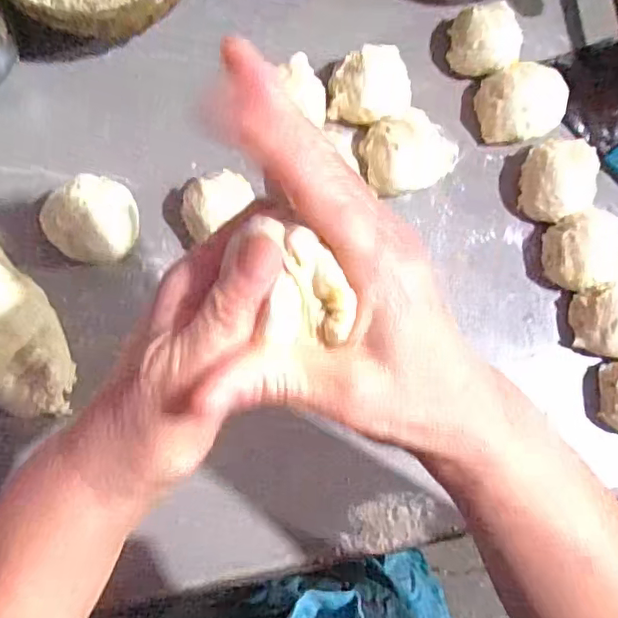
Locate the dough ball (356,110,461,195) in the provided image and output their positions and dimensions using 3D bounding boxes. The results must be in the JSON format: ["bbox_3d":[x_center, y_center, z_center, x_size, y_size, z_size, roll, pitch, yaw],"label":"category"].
[{"bbox_3d":[0.076,-0.115,0.407,0.073,0.028,0.056,-15,85,-7],"label":"dough ball"}]

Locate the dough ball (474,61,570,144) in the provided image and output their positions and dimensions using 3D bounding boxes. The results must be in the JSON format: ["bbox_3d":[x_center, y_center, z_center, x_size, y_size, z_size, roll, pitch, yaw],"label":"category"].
[{"bbox_3d":[0.158,-0.154,0.420,0.064,0.031,0.054,-21,86,-7],"label":"dough ball"}]

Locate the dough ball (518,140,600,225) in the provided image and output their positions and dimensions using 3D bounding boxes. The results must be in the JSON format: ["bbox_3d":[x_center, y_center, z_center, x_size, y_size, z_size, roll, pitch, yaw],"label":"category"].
[{"bbox_3d":[0.181,-0.092,0.411,0.051,0.030,0.060,16,82,-3],"label":"dough ball"}]

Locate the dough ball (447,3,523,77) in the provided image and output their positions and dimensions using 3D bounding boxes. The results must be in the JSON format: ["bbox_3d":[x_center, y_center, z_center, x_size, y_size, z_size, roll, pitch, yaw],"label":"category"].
[{"bbox_3d":[0.133,-0.200,0.425,0.050,0.029,0.049,1,83,-5],"label":"dough ball"}]

